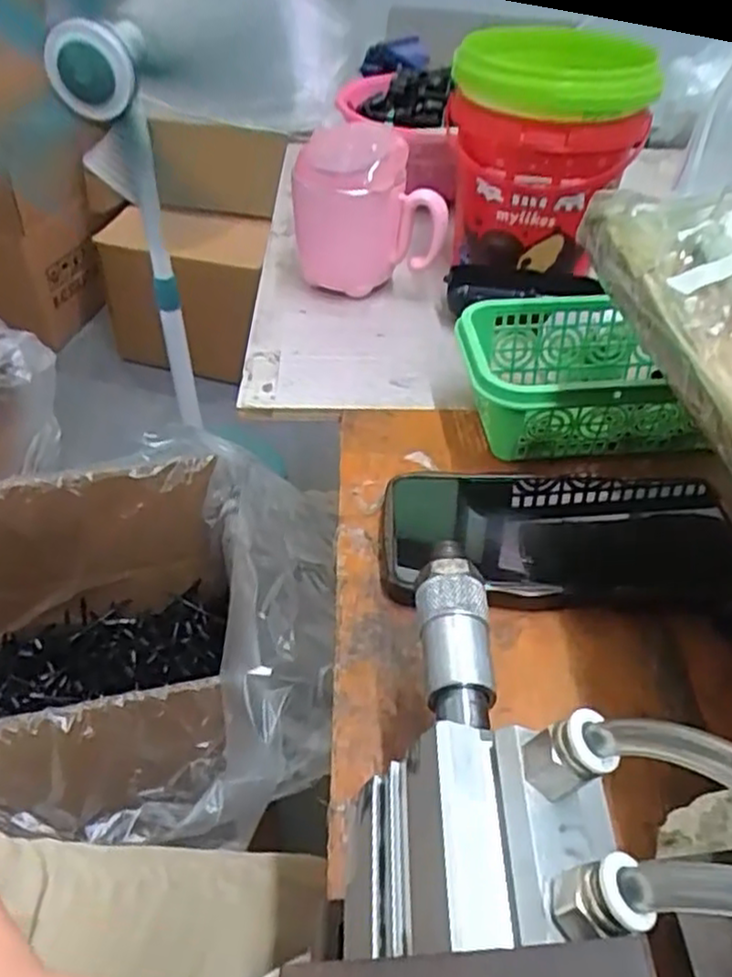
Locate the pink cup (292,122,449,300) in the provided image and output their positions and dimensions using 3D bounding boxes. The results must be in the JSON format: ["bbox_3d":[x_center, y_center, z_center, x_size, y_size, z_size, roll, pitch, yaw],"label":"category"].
[{"bbox_3d":[0.001,-0.204,0.526,0.103,0.102,0.091,-2,43,-4],"label":"pink cup"}]

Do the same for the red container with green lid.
[{"bbox_3d":[0.118,-0.234,0.496,0.122,0.158,0.124,5,43,3],"label":"red container with green lid"}]

